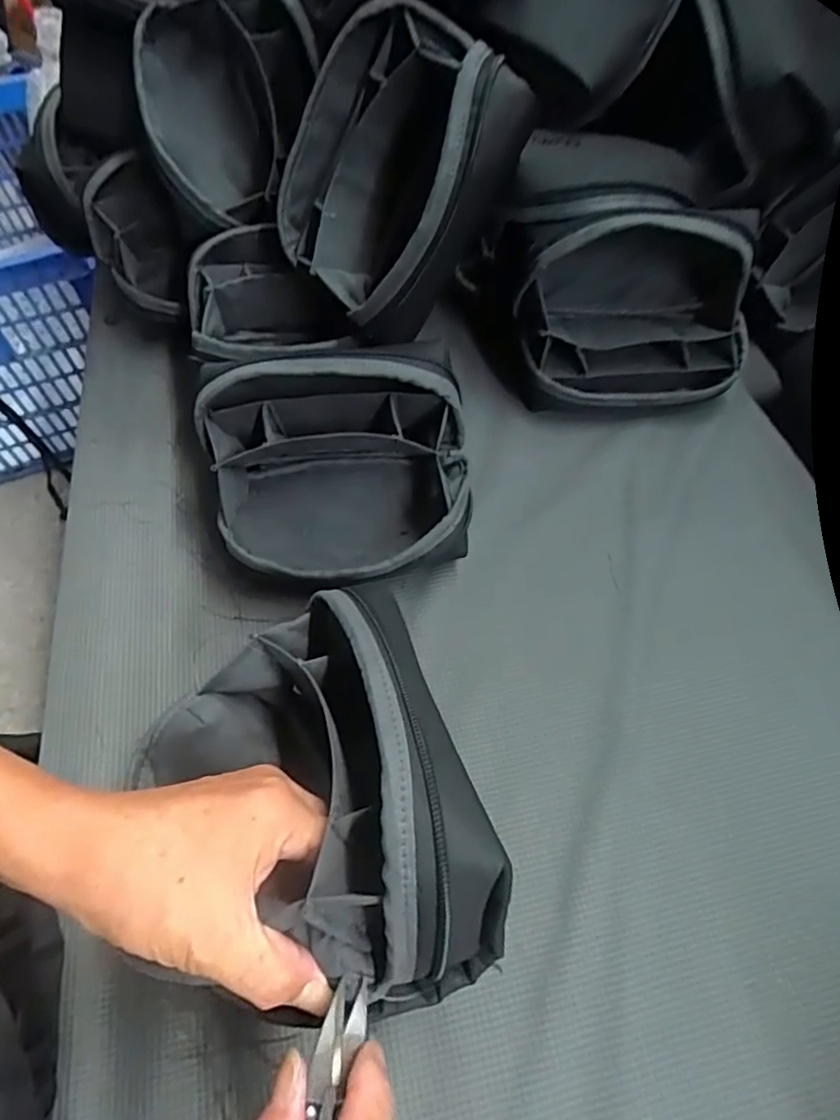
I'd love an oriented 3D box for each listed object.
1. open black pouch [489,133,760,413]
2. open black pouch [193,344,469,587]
[{"bbox_3d":[0.150,-0.205,0.443,0.178,0.143,0.121,-9,58,-6],"label":"open black pouch"},{"bbox_3d":[-0.054,-0.055,0.390,0.170,0.112,0.123,-2,58,-2],"label":"open black pouch"}]

